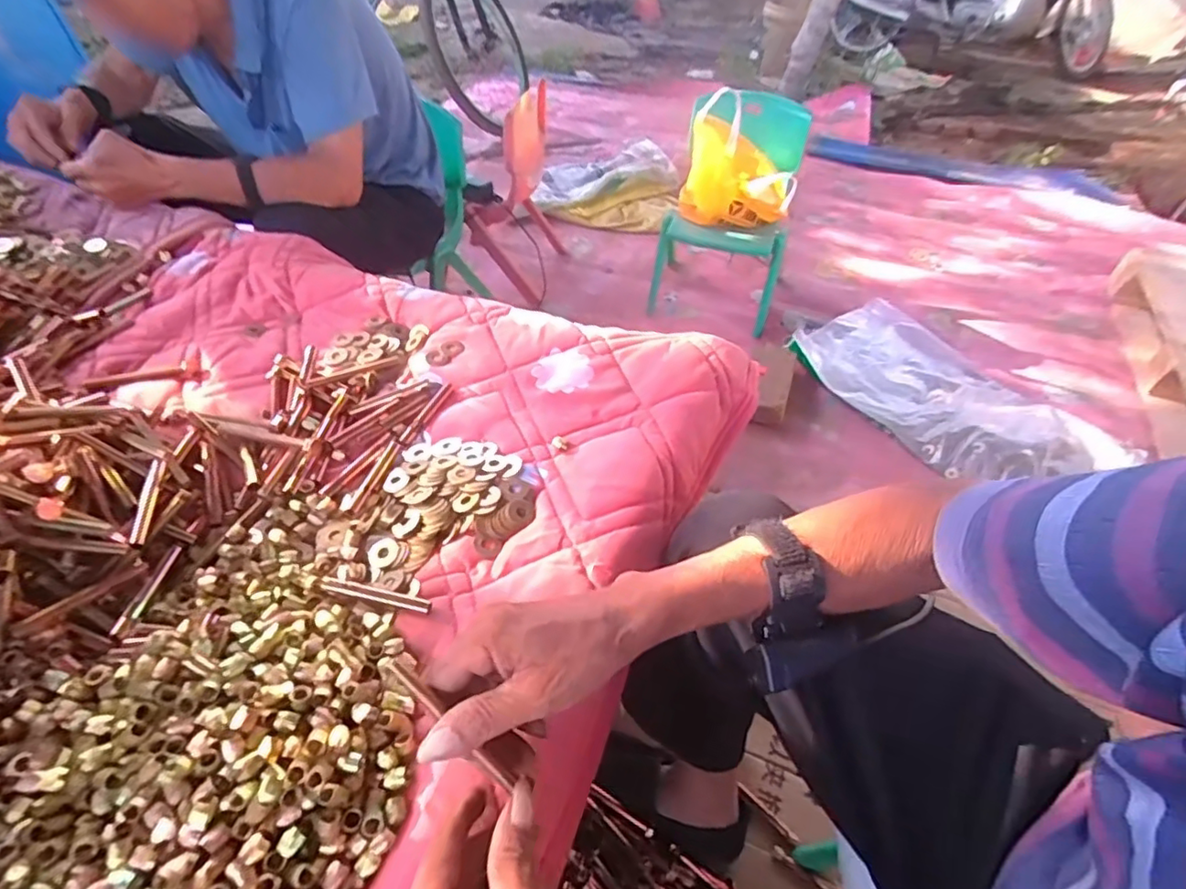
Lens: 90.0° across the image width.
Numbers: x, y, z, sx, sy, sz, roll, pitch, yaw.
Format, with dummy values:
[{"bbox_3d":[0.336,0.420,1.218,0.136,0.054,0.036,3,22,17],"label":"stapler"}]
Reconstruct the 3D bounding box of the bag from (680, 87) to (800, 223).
[{"bbox_3d":[0.367,-0.689,1.493,0.283,0.267,0.141,15,46,12],"label":"bag"}]

